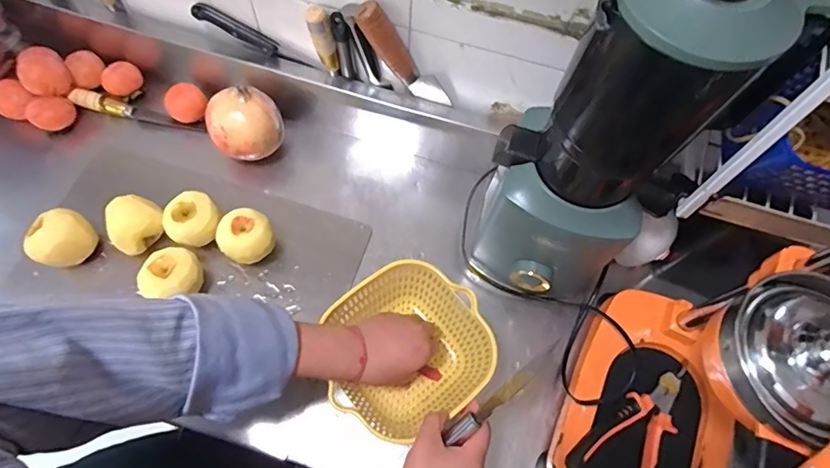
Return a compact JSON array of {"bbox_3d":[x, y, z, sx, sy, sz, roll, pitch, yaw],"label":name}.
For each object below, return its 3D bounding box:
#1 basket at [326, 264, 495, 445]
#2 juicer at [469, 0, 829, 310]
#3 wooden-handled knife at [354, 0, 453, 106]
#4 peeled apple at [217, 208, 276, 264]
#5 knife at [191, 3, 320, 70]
[{"bbox_3d":[-0.011,0.132,0.539,0.173,0.077,0.165,-35,72,-17],"label":"basket"},{"bbox_3d":[0.154,-0.061,0.425,0.172,0.429,0.126,33,68,11],"label":"juicer"},{"bbox_3d":[-0.011,-0.202,0.562,0.036,0.160,0.024,-11,61,30],"label":"wooden-handled knife"},{"bbox_3d":[-0.205,0.007,0.584,0.061,0.062,0.062,38,69,13],"label":"peeled apple"},{"bbox_3d":[-0.206,-0.251,0.613,0.162,0.023,0.019,26,65,-12],"label":"knife"}]

